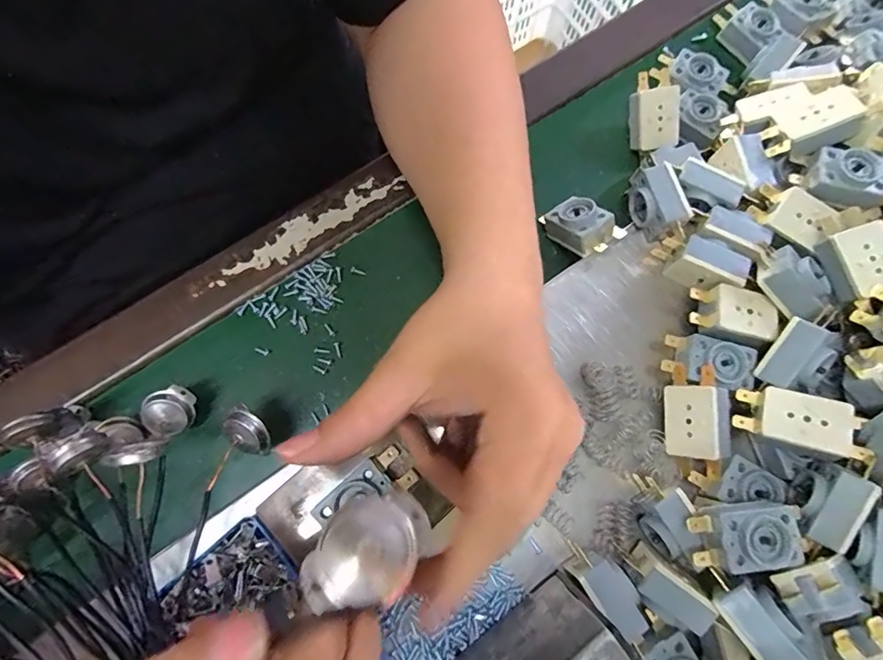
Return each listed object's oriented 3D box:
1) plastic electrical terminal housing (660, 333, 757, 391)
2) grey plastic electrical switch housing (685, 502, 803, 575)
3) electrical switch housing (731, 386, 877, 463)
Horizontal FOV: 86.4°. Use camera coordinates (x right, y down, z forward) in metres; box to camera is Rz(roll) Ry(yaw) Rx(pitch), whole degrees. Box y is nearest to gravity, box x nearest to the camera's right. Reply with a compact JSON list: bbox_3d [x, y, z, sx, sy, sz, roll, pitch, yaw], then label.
[{"bbox_3d":[0.148,0.018,0.259,0.046,0.013,0.026,20,77,3],"label":"plastic electrical terminal housing"},{"bbox_3d":[0.141,0.096,0.219,0.046,0.014,0.028,-4,76,-3],"label":"grey plastic electrical switch housing"},{"bbox_3d":[0.180,0.046,0.236,0.056,0.012,0.028,9,76,22],"label":"electrical switch housing"}]

